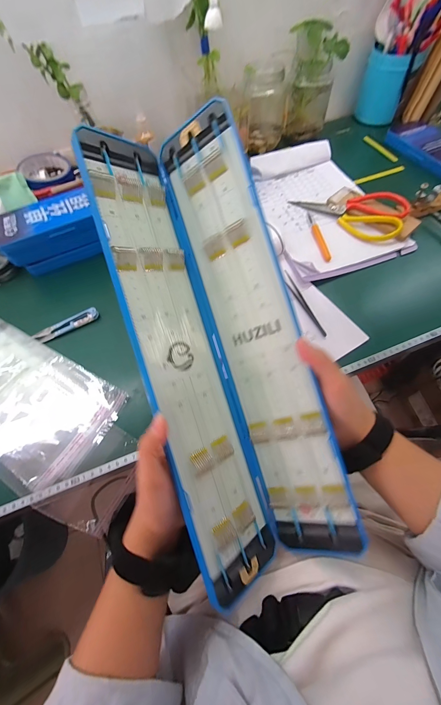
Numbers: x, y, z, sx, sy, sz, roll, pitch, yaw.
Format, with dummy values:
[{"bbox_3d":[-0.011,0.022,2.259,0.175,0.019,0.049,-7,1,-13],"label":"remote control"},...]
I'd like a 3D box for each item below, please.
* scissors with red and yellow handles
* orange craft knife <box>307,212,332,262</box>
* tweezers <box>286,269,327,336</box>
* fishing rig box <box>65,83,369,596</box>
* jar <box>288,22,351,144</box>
[{"bbox_3d":[0.230,-0.265,0.492,0.193,0.029,0.087,27,67,18],"label":"scissors with red and yellow handles"},{"bbox_3d":[0.171,-0.208,0.478,0.011,0.010,0.131,-5,61,2],"label":"orange craft knife"},{"bbox_3d":[0.123,-0.076,0.412,0.014,0.004,0.126,-19,62,-6],"label":"tweezers"},{"bbox_3d":[0.001,-0.001,0.271,0.171,0.054,0.436,-17,89,-5],"label":"fishing rig box"},{"bbox_3d":[0.196,-0.575,0.587,0.108,0.162,0.090,0,62,4],"label":"jar"}]

